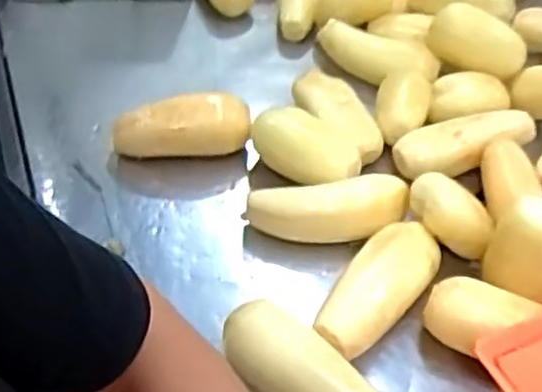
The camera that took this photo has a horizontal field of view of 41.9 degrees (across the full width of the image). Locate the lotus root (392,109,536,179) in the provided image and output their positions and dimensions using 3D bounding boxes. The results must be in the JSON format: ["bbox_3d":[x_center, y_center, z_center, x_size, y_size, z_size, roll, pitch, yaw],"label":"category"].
[{"bbox_3d":[0.242,-0.063,0.873,0.187,0.053,0.056,-8,47,-12],"label":"lotus root"}]

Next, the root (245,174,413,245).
[{"bbox_3d":[0.059,0.014,0.784,0.176,0.051,0.073,3,46,-1],"label":"root"}]

